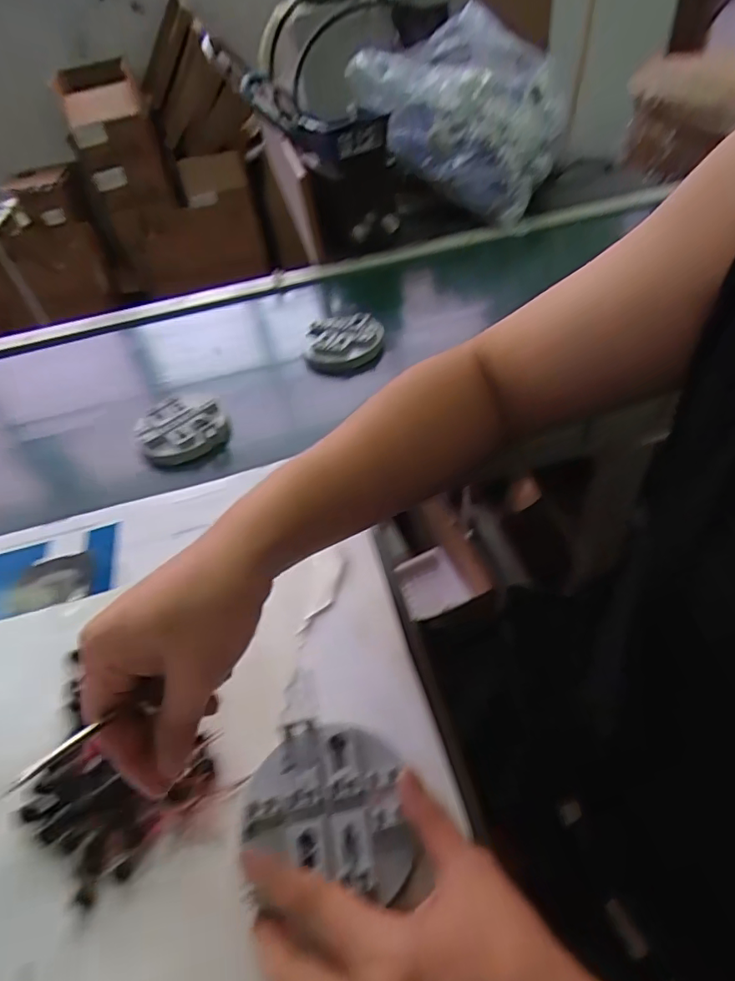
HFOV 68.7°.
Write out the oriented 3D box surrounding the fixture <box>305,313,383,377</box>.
[{"bbox_3d":[-0.028,-0.184,0.680,0.095,0.038,0.088,-5,46,5],"label":"fixture"}]

